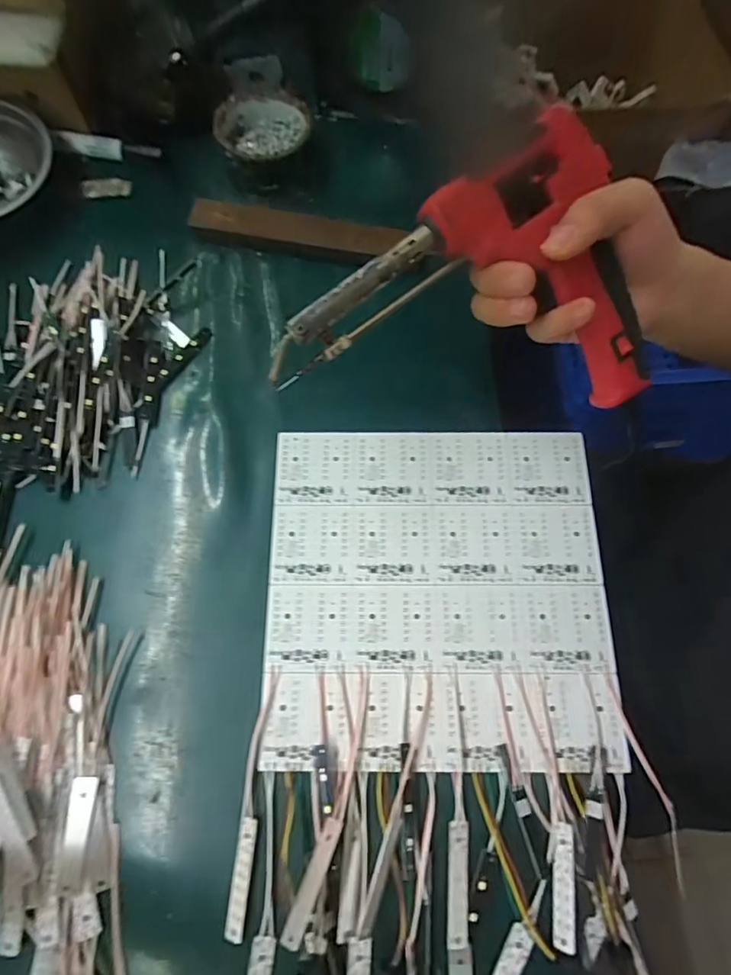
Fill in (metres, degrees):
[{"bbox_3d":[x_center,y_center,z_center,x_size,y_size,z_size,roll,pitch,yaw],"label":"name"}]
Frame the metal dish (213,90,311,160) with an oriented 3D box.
[{"bbox_3d":[-0.089,-0.309,0.454,0.077,0.029,0.075,0,71,0],"label":"metal dish"}]

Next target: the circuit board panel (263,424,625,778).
[{"bbox_3d":[0.049,0.066,0.359,0.225,0.004,0.224,0,71,0],"label":"circuit board panel"}]

